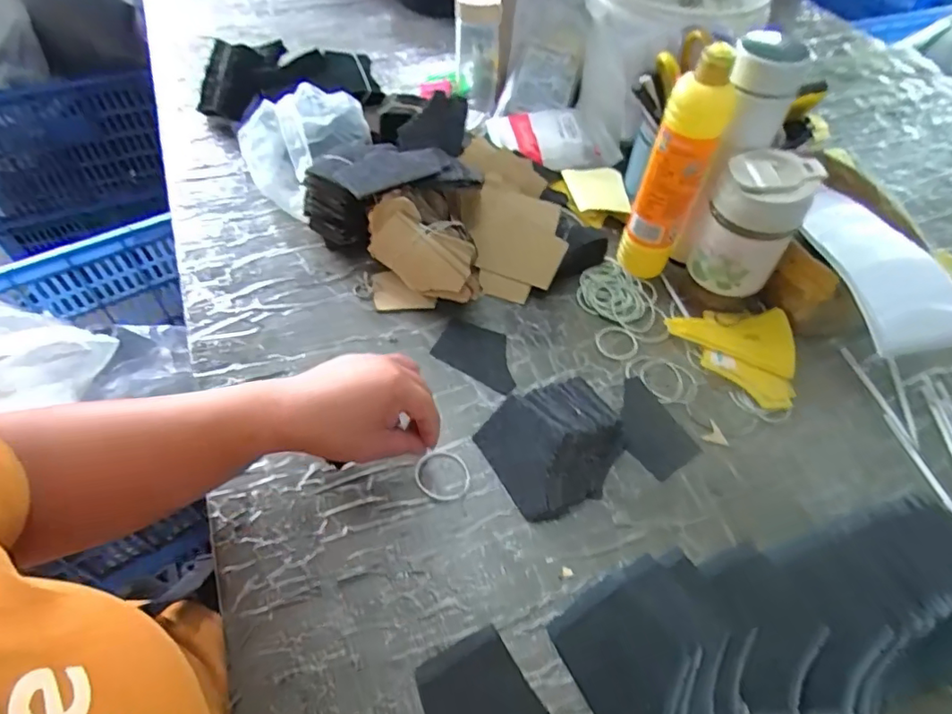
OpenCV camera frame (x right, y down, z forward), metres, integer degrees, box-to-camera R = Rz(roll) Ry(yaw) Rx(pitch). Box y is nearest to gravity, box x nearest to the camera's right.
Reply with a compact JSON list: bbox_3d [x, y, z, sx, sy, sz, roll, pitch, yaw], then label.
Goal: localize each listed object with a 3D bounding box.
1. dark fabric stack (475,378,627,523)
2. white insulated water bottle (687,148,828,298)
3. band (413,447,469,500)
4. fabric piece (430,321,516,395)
[{"bbox_3d":[0.068,0.075,0.464,0.117,0.036,0.103,-24,58,-19],"label":"dark fabric stack"},{"bbox_3d":[0.265,-0.126,0.529,0.081,0.128,0.074,32,58,19],"label":"white insulated water bottle"},{"bbox_3d":[-0.028,0.100,0.455,0.047,0.005,0.042,20,51,11],"label":"band"},{"bbox_3d":[0.006,-0.003,0.542,0.089,0.004,0.057,27,59,15],"label":"fabric piece"}]

